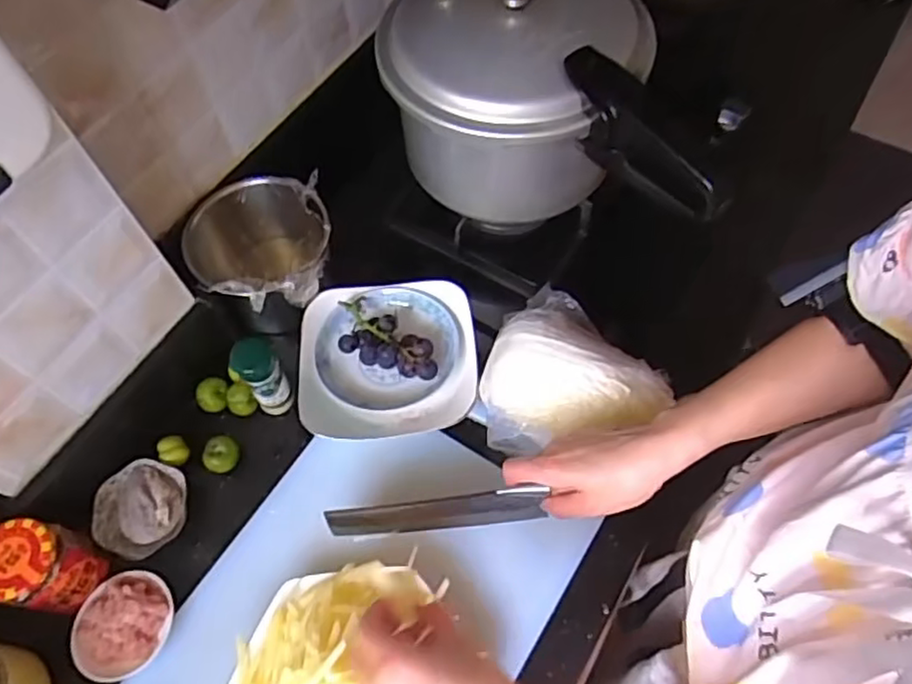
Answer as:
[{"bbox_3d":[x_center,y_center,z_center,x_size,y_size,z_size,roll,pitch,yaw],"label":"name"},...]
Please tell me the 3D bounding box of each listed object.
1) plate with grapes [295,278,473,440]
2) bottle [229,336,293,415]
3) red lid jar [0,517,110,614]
[{"bbox_3d":[-0.075,0.012,0.716,0.186,0.034,0.181,-5,62,0],"label":"plate with grapes"},{"bbox_3d":[-0.197,0.039,0.686,0.041,0.118,0.032,-30,65,-13],"label":"bottle"},{"bbox_3d":[-0.372,0.199,0.593,0.065,0.087,0.066,-1,62,2],"label":"red lid jar"}]

